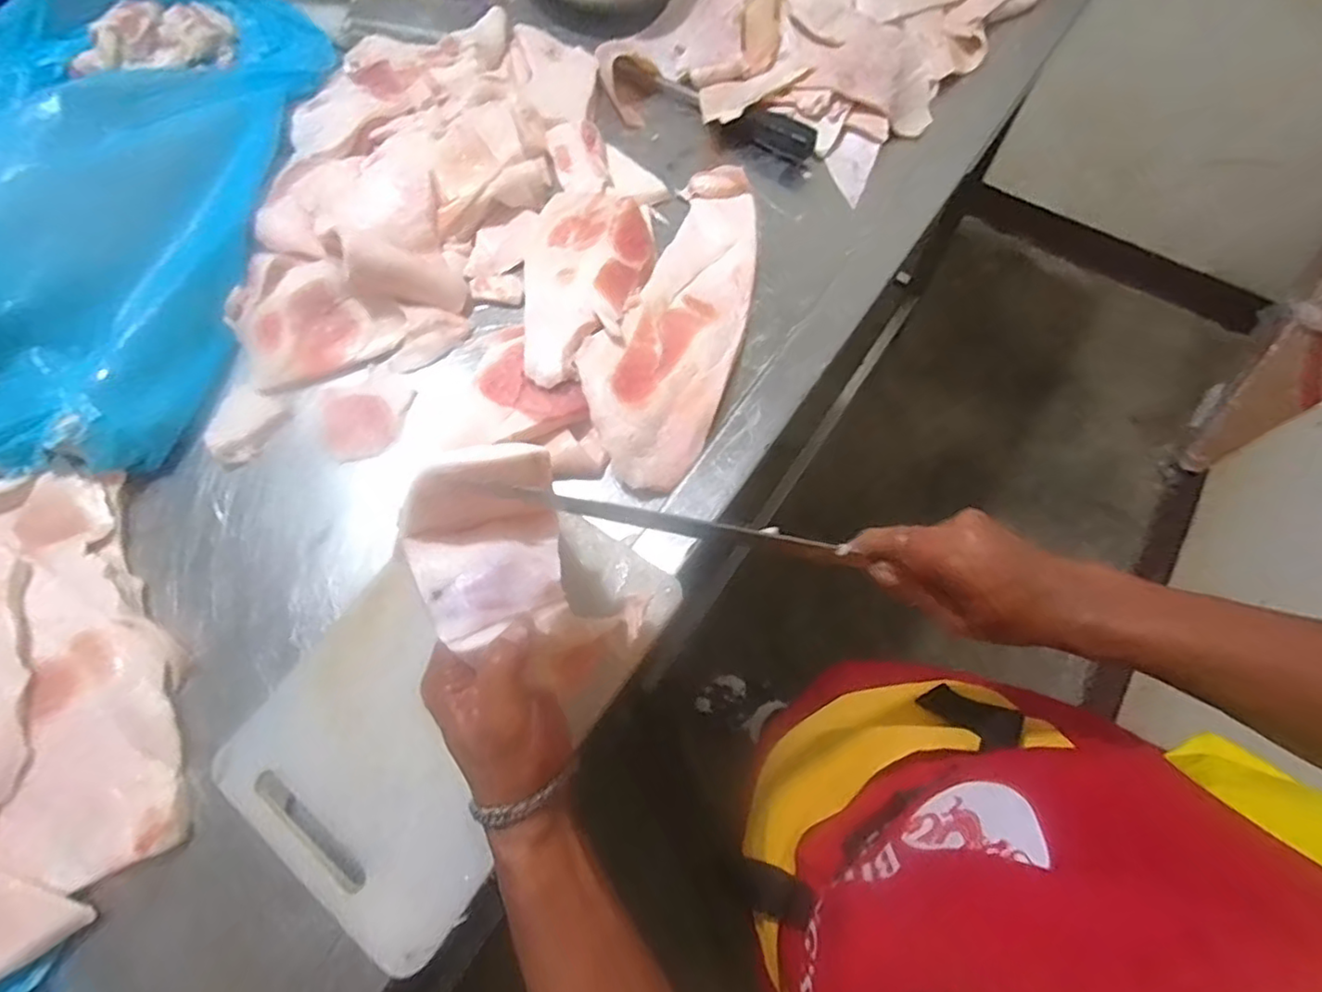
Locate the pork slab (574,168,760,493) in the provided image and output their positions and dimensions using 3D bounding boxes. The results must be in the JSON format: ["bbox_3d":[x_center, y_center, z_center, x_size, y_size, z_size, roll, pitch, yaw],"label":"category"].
[{"bbox_3d":[0.031,-0.191,0.641,0.130,0.057,0.382,22,70,10],"label":"pork slab"}]

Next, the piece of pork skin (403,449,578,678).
[{"bbox_3d":[-0.096,0.029,0.342,0.084,0.066,0.088,-14,69,-4],"label":"piece of pork skin"}]

